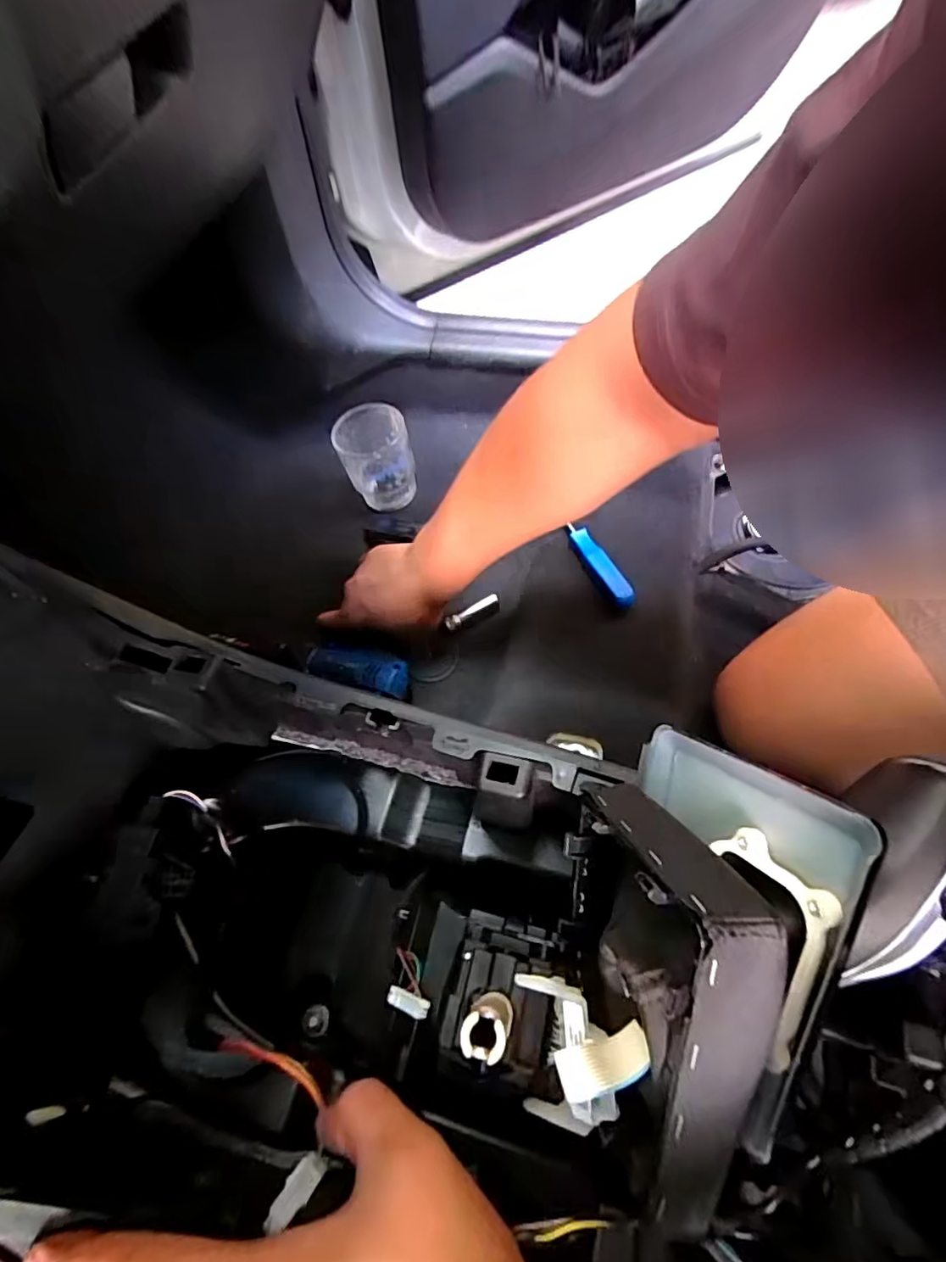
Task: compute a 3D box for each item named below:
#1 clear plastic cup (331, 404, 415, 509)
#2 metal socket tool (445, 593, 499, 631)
[{"bbox_3d":[-0.122,-0.219,0.711,0.085,0.102,0.076,-15,60,-5],"label":"clear plastic cup"},{"bbox_3d":[-0.001,-0.021,0.618,0.066,0.012,0.016,-28,62,-12],"label":"metal socket tool"}]

